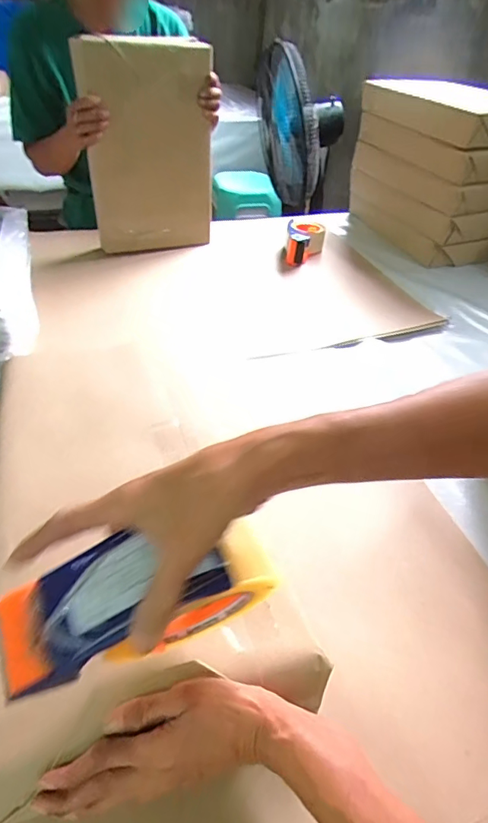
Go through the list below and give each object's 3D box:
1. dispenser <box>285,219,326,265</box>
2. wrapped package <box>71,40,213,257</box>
[{"bbox_3d":[0.140,-0.391,1.091,0.084,0.060,0.134,10,41,6],"label":"dispenser"},{"bbox_3d":[-0.201,-0.556,1.028,0.259,0.404,0.035,-13,49,-17],"label":"wrapped package"}]

